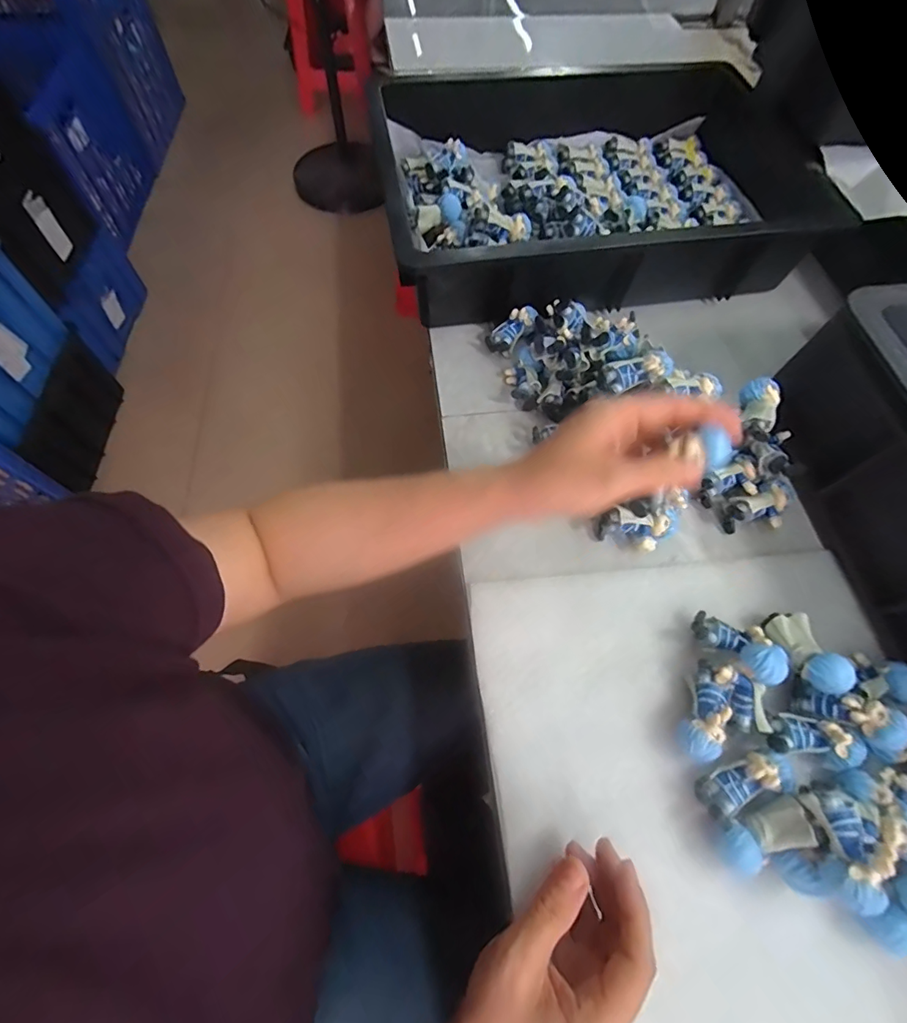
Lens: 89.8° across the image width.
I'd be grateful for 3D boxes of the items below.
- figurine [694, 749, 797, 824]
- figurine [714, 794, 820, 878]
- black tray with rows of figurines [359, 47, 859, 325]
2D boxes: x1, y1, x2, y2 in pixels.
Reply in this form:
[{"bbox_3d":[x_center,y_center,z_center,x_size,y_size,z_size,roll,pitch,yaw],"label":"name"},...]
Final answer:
[{"bbox_3d":[0.188,0.175,0.291,0.061,0.018,0.024,-26,68,0],"label":"figurine"},{"bbox_3d":[0.190,0.200,0.279,0.057,0.020,0.029,-33,69,5],"label":"figurine"},{"bbox_3d":[0.161,-0.380,0.523,0.476,0.084,0.330,-9,65,-7],"label":"black tray with rows of figurines"}]

